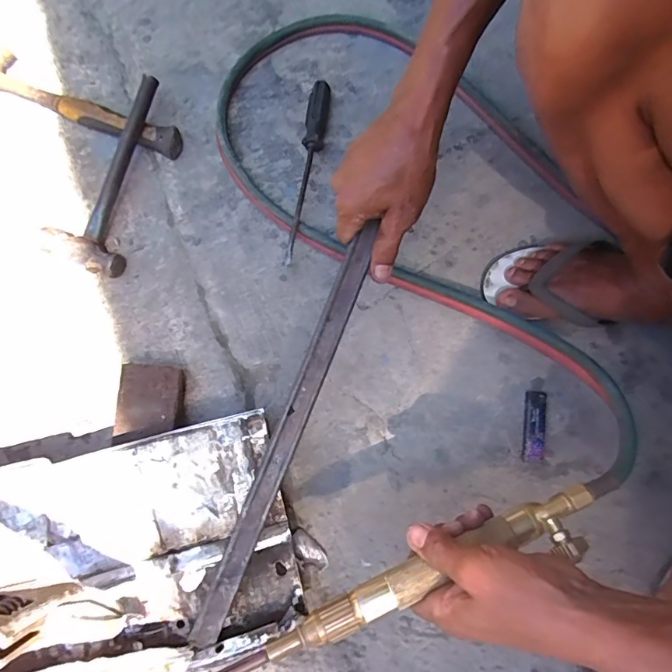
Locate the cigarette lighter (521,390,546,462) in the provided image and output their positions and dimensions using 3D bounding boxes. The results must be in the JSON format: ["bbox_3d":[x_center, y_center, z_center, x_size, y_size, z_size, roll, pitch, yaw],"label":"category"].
[{"bbox_3d":[0.229,0.103,0.524,0.023,0.014,0.080,10,76,3],"label":"cigarette lighter"}]

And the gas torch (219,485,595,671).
[{"bbox_3d":[0.047,0.193,0.335,0.324,0.023,0.040,-21,76,-7],"label":"gas torch"}]

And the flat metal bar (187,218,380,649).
[{"bbox_3d":[-0.047,0.091,0.418,0.025,0.011,0.403,23,90,7],"label":"flat metal bar"}]

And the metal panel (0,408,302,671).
[{"bbox_3d":[-0.308,0.229,0.439,0.521,0.042,0.202,-12,75,-2],"label":"metal panel"}]

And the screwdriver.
[{"bbox_3d":[-0.035,-0.218,0.600,0.029,0.032,0.275,5,75,2],"label":"screwdriver"}]

